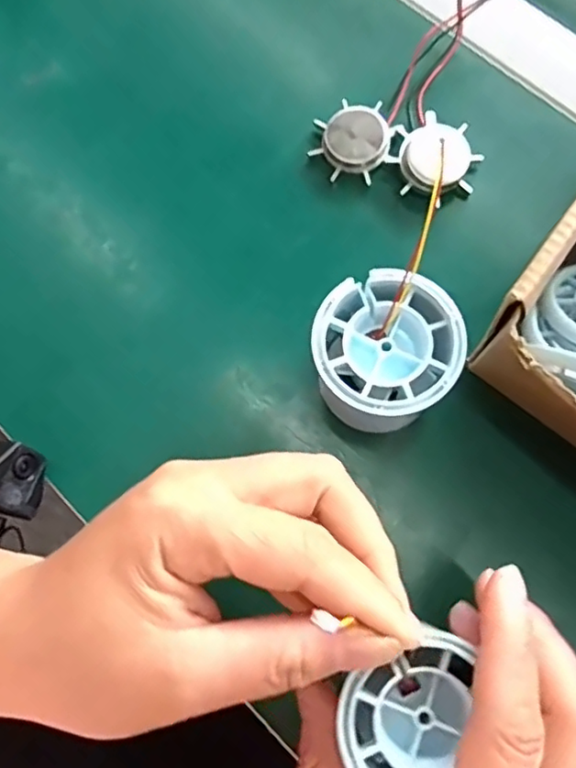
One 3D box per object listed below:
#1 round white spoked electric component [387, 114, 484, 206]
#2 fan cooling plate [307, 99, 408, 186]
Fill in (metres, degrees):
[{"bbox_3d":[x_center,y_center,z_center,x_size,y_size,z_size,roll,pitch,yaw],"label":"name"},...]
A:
[{"bbox_3d":[0.070,-0.108,0.285,0.041,0.010,0.040,-1,74,3],"label":"round white spoked electric component"},{"bbox_3d":[0.034,-0.119,0.289,0.040,0.012,0.039,-1,74,3],"label":"fan cooling plate"}]

